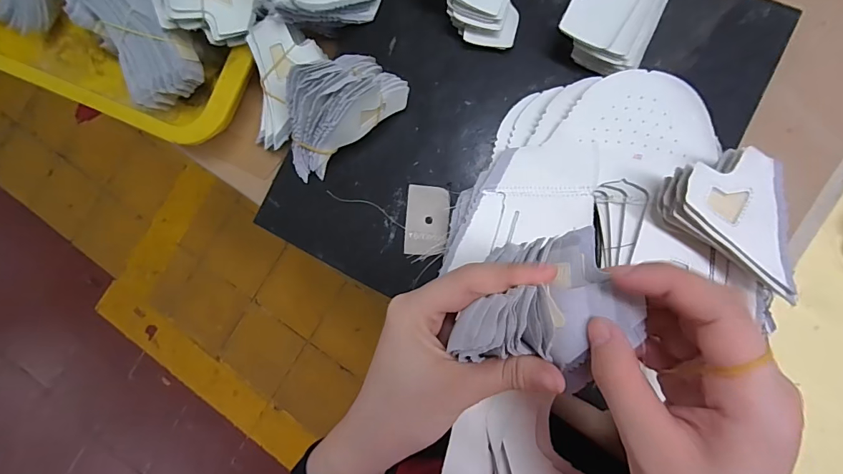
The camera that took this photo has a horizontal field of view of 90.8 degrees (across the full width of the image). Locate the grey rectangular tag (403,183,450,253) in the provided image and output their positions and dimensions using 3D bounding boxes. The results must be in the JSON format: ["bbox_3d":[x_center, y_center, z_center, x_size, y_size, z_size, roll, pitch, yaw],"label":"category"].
[{"bbox_3d":[0.005,-0.013,0.312,0.032,0.004,0.051,3,89,7],"label":"grey rectangular tag"}]

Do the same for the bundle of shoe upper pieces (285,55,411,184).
[{"bbox_3d":[-0.065,-0.094,0.299,0.100,0.053,0.053,-38,85,4],"label":"bundle of shoe upper pieces"}]

